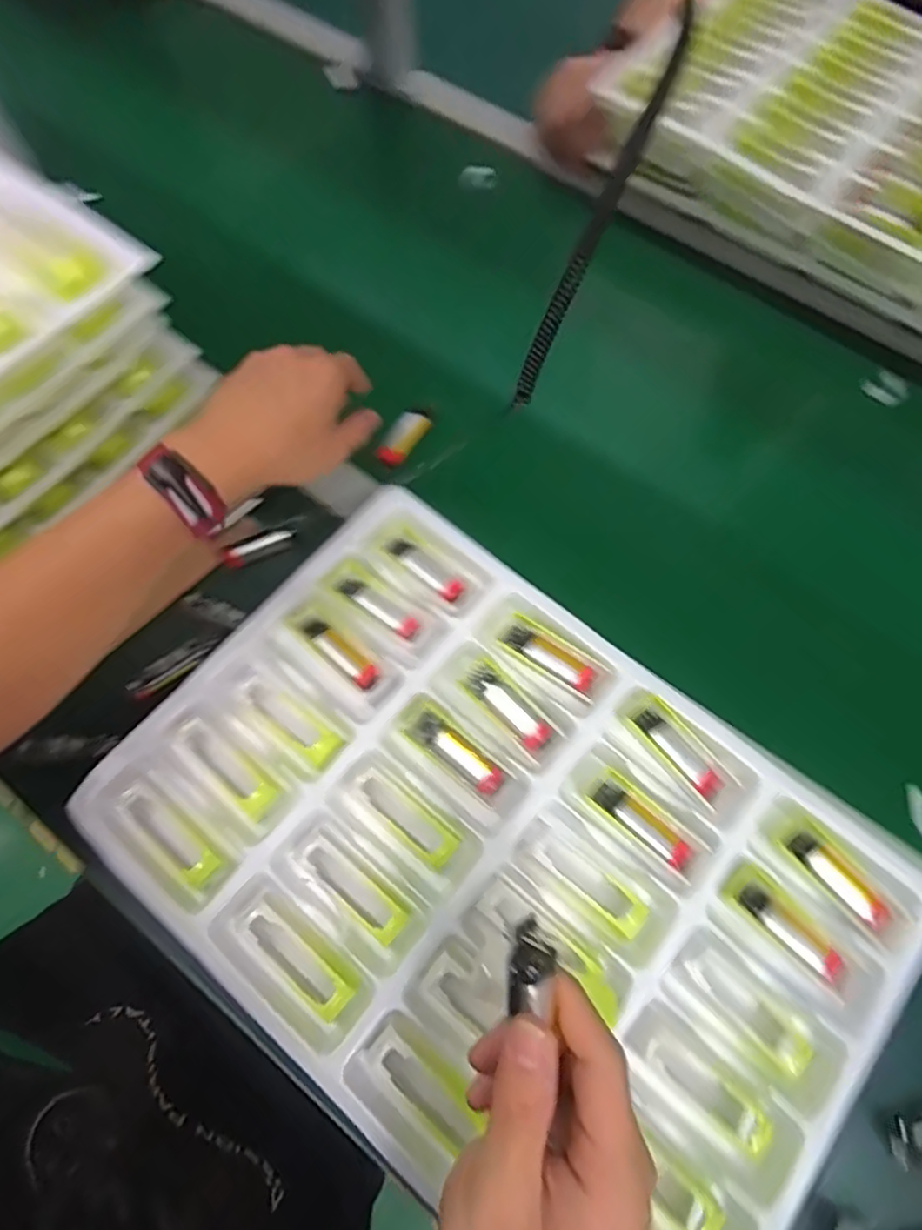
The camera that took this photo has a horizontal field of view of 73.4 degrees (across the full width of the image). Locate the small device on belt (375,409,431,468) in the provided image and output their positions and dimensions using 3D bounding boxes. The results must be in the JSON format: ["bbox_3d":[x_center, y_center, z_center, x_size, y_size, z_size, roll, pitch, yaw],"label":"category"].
[{"bbox_3d":[-0.049,-0.148,0.520,0.020,0.017,0.054,41,91,14],"label":"small device on belt"}]

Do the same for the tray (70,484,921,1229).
[{"bbox_3d":[0.022,0.149,0.390,0.452,0.031,0.314,38,74,13],"label":"tray"}]

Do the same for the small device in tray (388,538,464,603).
[{"bbox_3d":[-0.026,-0.035,0.459,0.065,0.007,0.017,39,74,13],"label":"small device in tray"}]

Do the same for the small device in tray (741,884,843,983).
[{"bbox_3d":[0.199,0.190,0.372,0.062,0.009,0.018,42,74,14],"label":"small device in tray"}]

